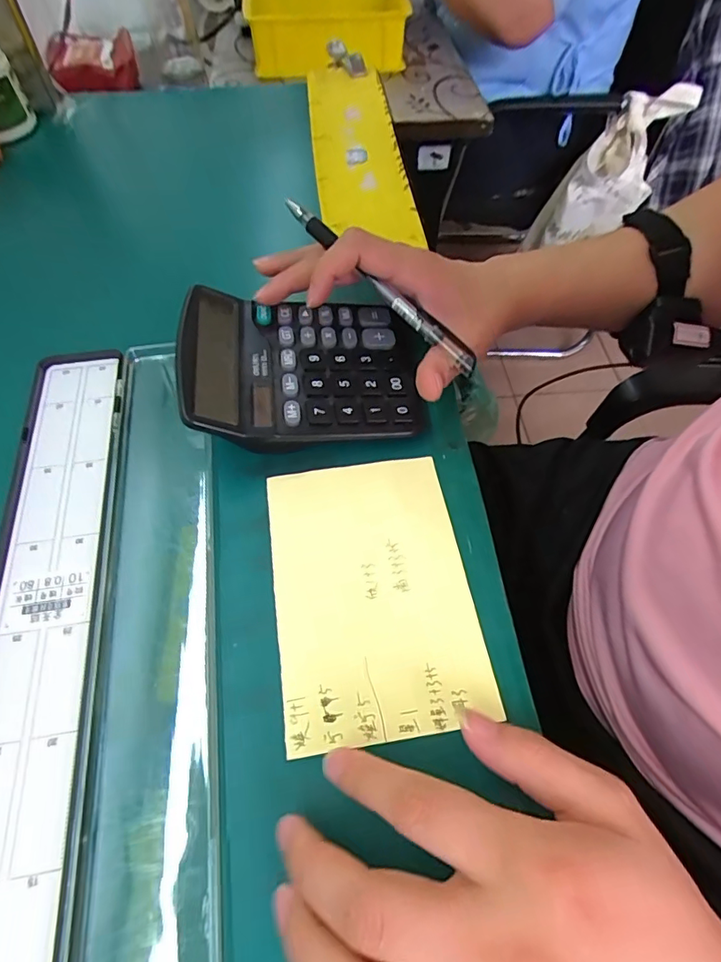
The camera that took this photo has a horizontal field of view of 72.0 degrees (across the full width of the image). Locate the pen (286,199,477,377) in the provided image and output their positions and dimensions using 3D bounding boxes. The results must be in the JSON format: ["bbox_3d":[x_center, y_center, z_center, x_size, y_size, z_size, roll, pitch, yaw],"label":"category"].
[{"bbox_3d":[0.010,-0.121,0.302,0.014,0.017,0.159,-38,77,-22],"label":"pen"}]

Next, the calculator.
[{"bbox_3d":[-0.035,-0.076,0.311,0.143,0.028,0.113,-3,59,-5],"label":"calculator"}]

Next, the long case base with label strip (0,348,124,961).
[{"bbox_3d":[-0.157,0.105,0.226,0.064,0.010,0.438,-7,59,-7],"label":"long case base with label strip"}]

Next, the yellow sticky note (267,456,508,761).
[{"bbox_3d":[0.006,0.055,0.266,0.100,0.007,0.147,-7,59,-7],"label":"yellow sticky note"}]

